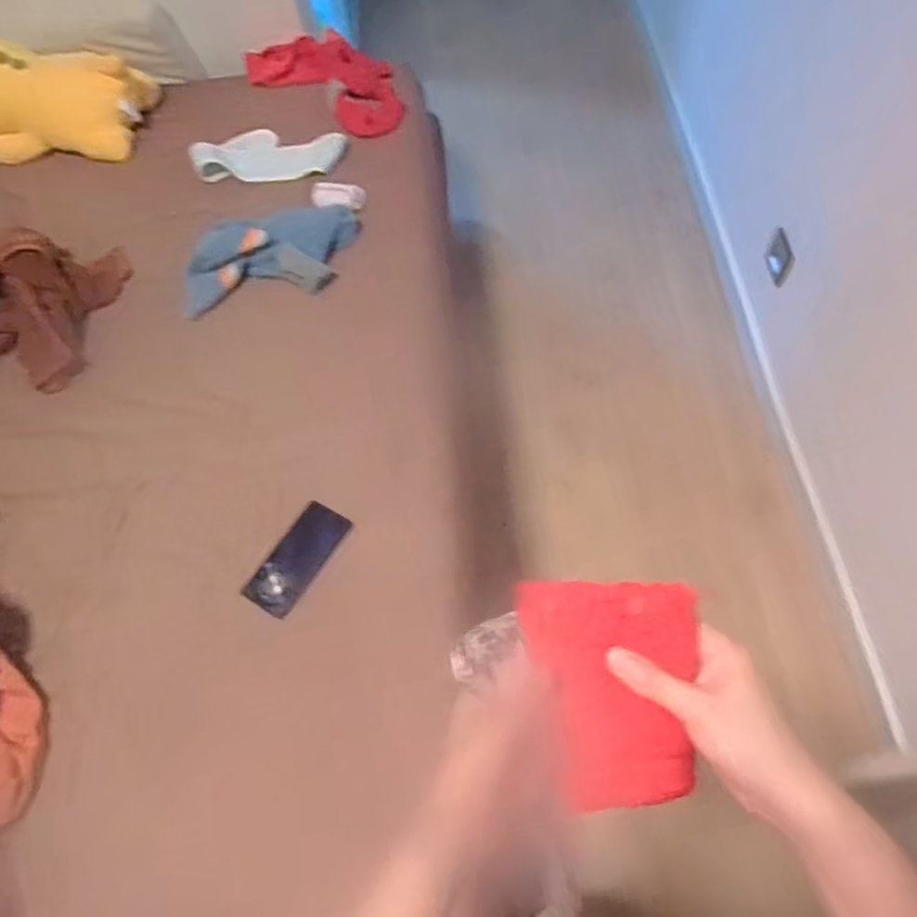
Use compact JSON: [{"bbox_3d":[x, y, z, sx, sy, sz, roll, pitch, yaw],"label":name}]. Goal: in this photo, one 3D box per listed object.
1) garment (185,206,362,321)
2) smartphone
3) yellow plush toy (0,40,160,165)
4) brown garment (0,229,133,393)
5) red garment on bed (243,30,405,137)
[{"bbox_3d":[-0.335,-0.360,1.189,0.308,0.049,0.196,-7,61,2],"label":"garment"},{"bbox_3d":[-0.226,0.141,0.947,0.070,0.010,0.161,38,79,-7],"label":"smartphone"},{"bbox_3d":[-0.899,-0.777,1.415,0.426,0.156,0.226,3,62,7],"label":"yellow plush toy"},{"bbox_3d":[-0.786,-0.287,1.167,0.318,0.077,0.301,6,62,9],"label":"brown garment"},{"bbox_3d":[-0.276,-0.837,1.451,0.217,0.046,0.442,-41,65,-16],"label":"red garment on bed"}]

